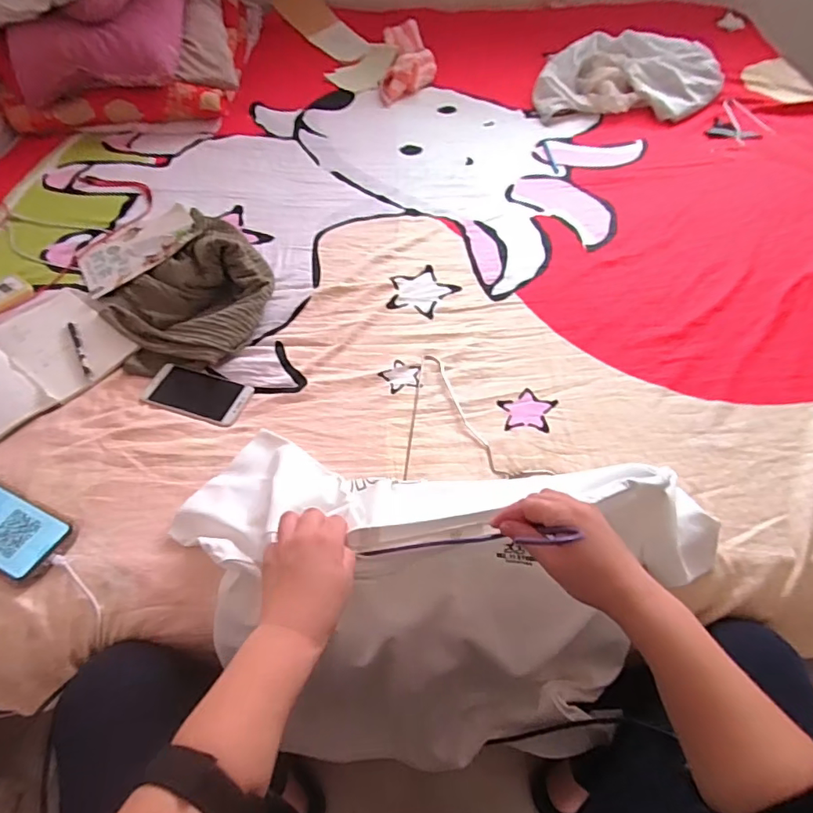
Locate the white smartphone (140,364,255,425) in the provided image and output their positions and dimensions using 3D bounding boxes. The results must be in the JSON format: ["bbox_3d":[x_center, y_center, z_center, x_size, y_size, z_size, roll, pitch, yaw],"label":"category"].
[{"bbox_3d":[-0.305,-0.017,0.734,0.153,0.005,0.073,15,57,12],"label":"white smartphone"}]

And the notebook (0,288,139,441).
[{"bbox_3d":[-0.583,-0.062,0.740,0.218,0.023,0.280,34,63,23],"label":"notebook"}]

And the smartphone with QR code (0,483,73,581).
[{"bbox_3d":[-0.475,0.140,0.591,0.163,0.017,0.076,22,57,16],"label":"smartphone with QR code"}]

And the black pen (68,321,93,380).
[{"bbox_3d":[-0.500,-0.086,0.771,0.012,0.007,0.131,-27,59,-16],"label":"black pen"}]

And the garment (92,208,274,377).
[{"bbox_3d":[-0.357,-0.205,0.807,0.264,0.089,0.317,-29,59,-17],"label":"garment"}]

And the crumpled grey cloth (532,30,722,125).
[{"bbox_3d":[0.552,-0.844,1.270,0.436,0.078,0.330,6,56,6],"label":"crumpled grey cloth"}]

